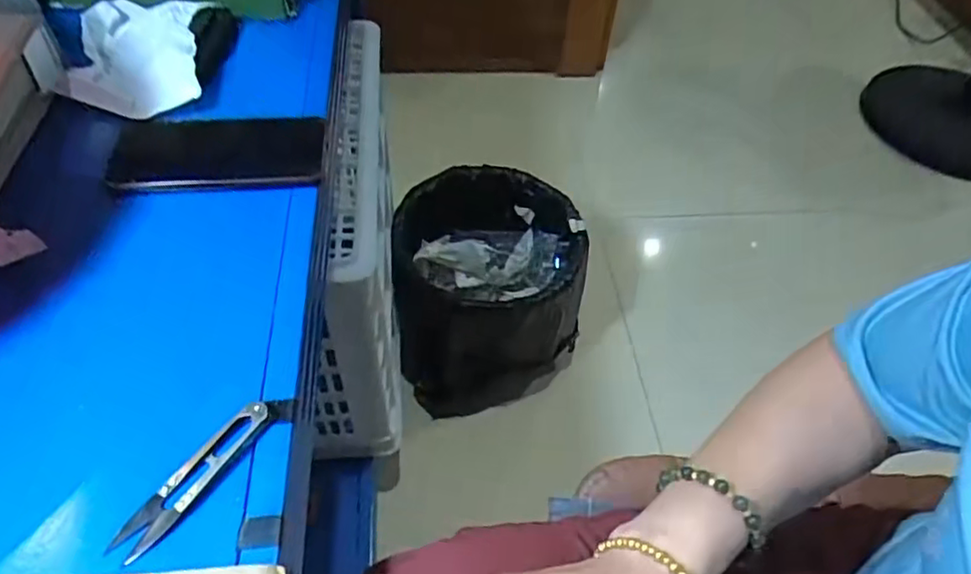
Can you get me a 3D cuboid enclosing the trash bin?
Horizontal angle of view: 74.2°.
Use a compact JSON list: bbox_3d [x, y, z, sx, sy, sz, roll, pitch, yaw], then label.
[{"bbox_3d":[-0.002,0.007,1.066,0.297,0.292,0.263,-9,52,-10],"label":"trash bin"}]

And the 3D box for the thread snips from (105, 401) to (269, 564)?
[{"bbox_3d":[-0.159,0.103,0.352,0.022,0.013,0.099,30,56,20],"label":"thread snips"}]

